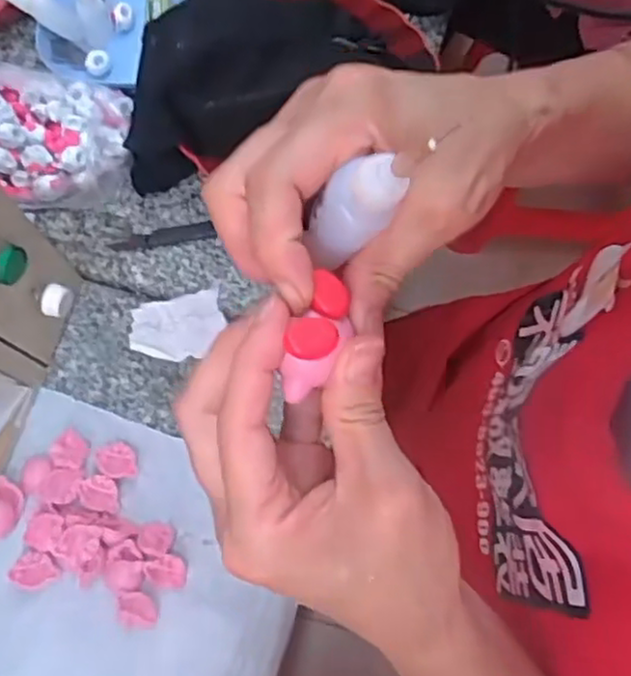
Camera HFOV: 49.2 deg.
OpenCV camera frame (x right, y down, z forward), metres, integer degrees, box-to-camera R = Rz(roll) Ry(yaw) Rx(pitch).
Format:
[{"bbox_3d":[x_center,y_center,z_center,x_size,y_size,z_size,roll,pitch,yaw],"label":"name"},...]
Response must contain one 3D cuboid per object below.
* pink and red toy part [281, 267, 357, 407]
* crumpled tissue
[{"bbox_3d":[0.001,0.000,0.221,0.016,0.021,0.041,20,76,4],"label":"pink and red toy part"},{"bbox_3d":[-0.122,-0.009,0.610,0.082,0.009,0.055,-15,77,-5],"label":"crumpled tissue"}]

